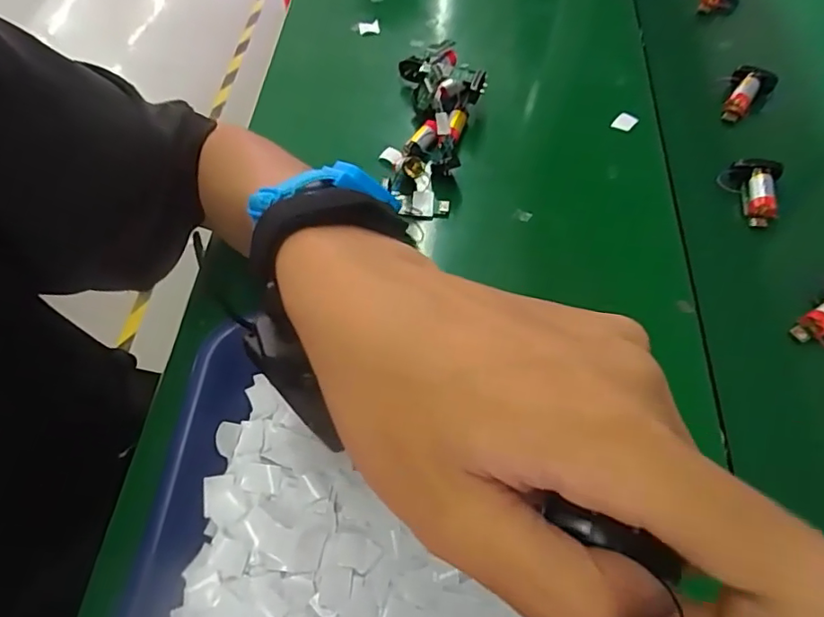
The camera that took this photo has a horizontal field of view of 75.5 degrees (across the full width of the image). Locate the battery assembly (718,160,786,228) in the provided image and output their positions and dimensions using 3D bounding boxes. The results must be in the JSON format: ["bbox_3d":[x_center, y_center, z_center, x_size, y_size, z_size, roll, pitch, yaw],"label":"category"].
[{"bbox_3d":[0.244,-0.084,0.385,0.035,0.024,0.045,15,63,15],"label":"battery assembly"}]

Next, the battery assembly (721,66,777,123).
[{"bbox_3d":[0.271,-0.174,0.433,0.031,0.024,0.047,30,68,21],"label":"battery assembly"}]

